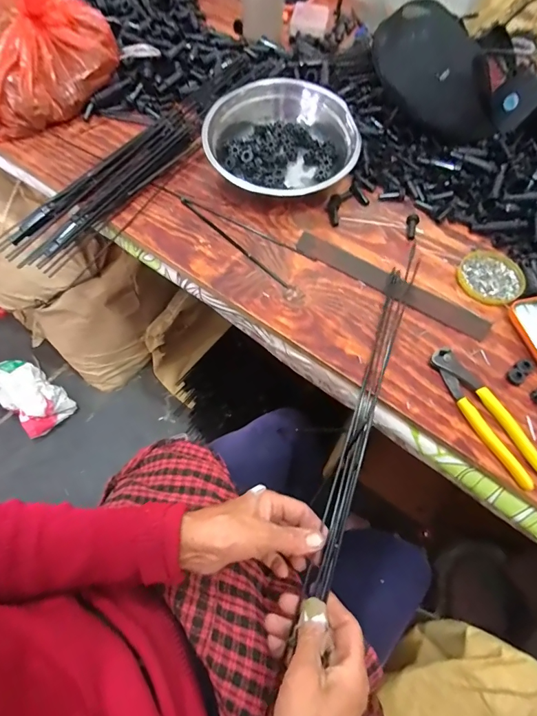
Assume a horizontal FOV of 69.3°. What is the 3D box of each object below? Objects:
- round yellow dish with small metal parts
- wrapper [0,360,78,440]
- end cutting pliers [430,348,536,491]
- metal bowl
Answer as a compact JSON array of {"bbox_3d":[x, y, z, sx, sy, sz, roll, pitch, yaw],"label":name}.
[{"bbox_3d":[0.304,-0.112,0.524,0.095,0.008,0.082,-35,69,-20],"label":"round yellow dish with small metal parts"},{"bbox_3d":[-0.718,0.106,1.125,0.257,0.123,0.182,21,63,8],"label":"wrapper"},{"bbox_3d":[0.236,0.060,0.423,0.040,0.014,0.162,-21,65,-14],"label":"end cutting pliers"},{"bbox_3d":[0.016,-0.312,0.575,0.201,0.082,0.218,-26,66,-16],"label":"metal bowl"}]

